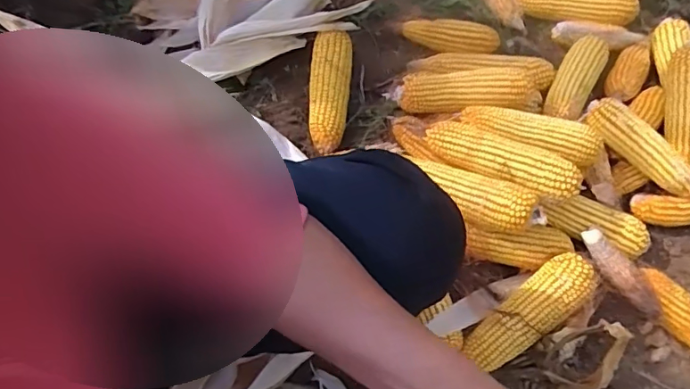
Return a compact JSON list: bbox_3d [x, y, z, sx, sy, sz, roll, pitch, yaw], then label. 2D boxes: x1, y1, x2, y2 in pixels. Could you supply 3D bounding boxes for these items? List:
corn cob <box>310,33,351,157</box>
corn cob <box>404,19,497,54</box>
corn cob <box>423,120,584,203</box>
[{"bbox_3d":[-0.026,-0.159,0.793,0.064,0.044,0.187,4,73,1],"label":"corn cob"},{"bbox_3d":[0.173,-0.258,0.844,0.154,0.039,0.050,8,73,2],"label":"corn cob"},{"bbox_3d":[0.211,-0.047,0.695,0.205,0.046,0.062,22,74,6],"label":"corn cob"}]

